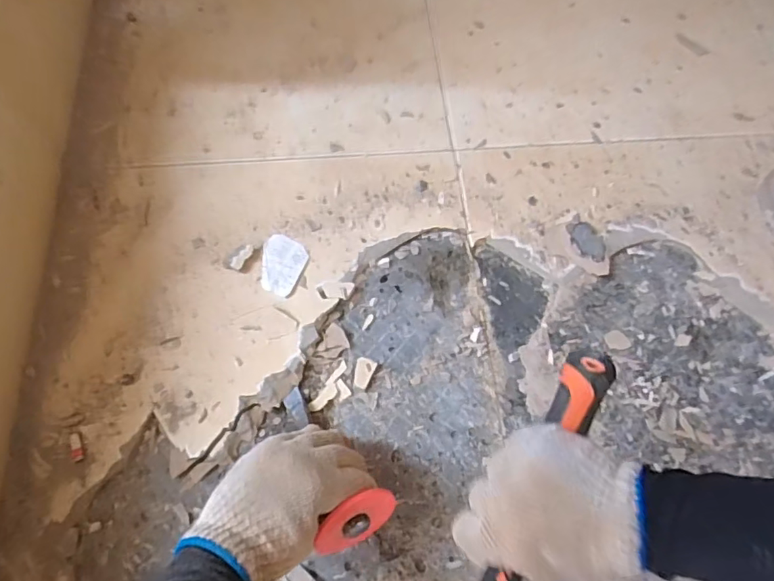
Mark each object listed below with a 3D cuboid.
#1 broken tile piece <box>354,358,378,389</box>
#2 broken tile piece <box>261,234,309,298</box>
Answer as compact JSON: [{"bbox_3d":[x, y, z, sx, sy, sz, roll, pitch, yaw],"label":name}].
[{"bbox_3d":[-0.025,0.089,0.561,0.021,0.008,0.031,15,66,5],"label":"broken tile piece"},{"bbox_3d":[-0.121,-0.030,0.598,0.051,0.004,0.070,19,66,7],"label":"broken tile piece"}]

